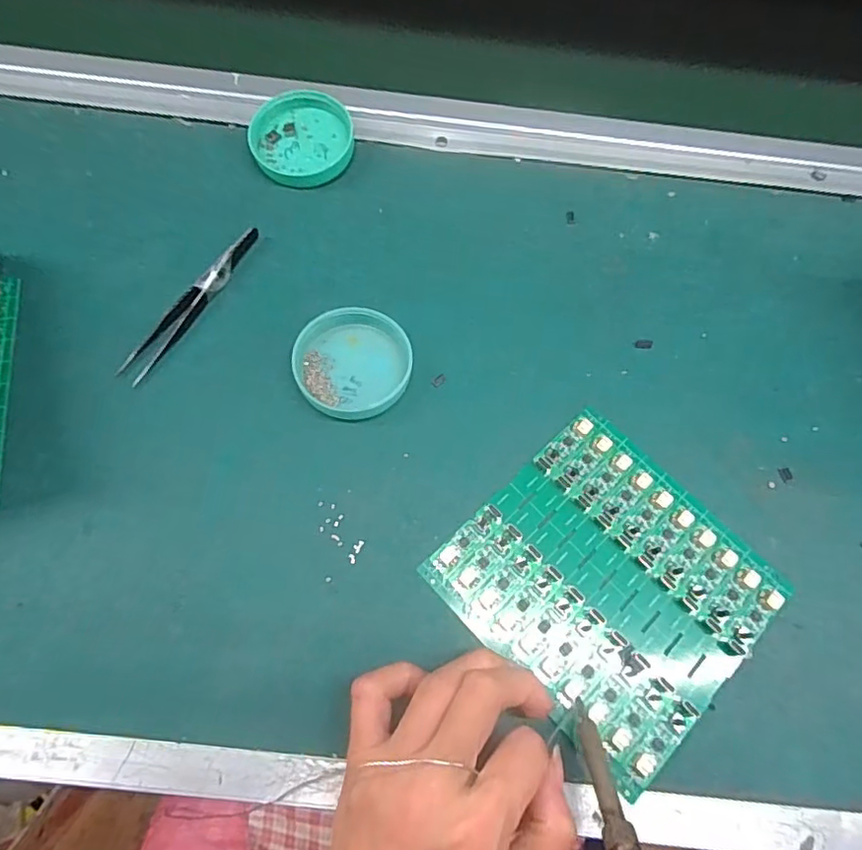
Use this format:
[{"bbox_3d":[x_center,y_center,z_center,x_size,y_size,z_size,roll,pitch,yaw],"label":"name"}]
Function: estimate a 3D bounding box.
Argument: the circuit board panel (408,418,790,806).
[{"bbox_3d":[0.091,0.078,0.293,0.140,0.006,0.133,43,72,14],"label":"circuit board panel"}]

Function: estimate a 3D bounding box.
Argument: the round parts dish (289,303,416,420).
[{"bbox_3d":[-0.044,-0.034,0.324,0.063,0.013,0.064,1,69,-3],"label":"round parts dish"}]

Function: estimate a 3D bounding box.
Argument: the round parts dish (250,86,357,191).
[{"bbox_3d":[-0.086,-0.190,0.381,0.066,0.015,0.066,1,77,-4],"label":"round parts dish"}]

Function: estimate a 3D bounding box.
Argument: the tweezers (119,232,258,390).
[{"bbox_3d":[-0.140,-0.073,0.337,0.015,0.011,0.114,29,70,8],"label":"tweezers"}]

